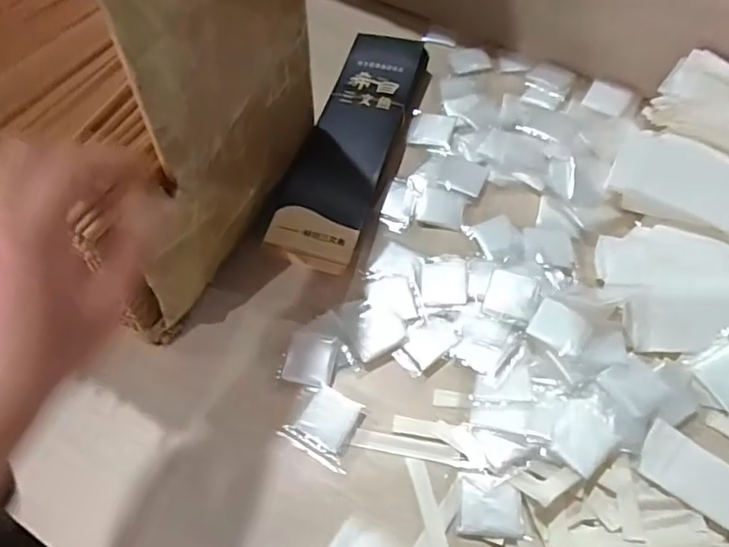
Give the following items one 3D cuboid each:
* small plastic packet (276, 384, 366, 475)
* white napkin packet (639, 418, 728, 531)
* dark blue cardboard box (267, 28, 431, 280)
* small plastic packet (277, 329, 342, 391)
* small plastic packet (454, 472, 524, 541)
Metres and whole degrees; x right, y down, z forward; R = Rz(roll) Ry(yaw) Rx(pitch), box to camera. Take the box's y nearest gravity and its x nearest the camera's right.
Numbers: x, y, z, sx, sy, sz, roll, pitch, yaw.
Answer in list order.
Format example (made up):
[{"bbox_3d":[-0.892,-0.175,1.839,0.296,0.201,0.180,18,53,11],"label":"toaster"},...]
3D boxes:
[{"bbox_3d":[-0.029,0.112,0.407,0.052,0.004,0.049,25,65,17],"label":"small plastic packet"},{"bbox_3d":[0.238,0.143,0.370,0.097,0.006,0.045,32,68,20],"label":"white napkin packet"},{"bbox_3d":[-0.008,-0.132,0.529,0.085,0.036,0.291,13,63,11],"label":"dark blue cardboard box"},{"bbox_3d":[-0.042,0.067,0.426,0.045,0.004,0.045,10,62,10],"label":"small plastic packet"},{"bbox_3d":[0.087,0.160,0.374,0.042,0.006,0.039,7,62,8],"label":"small plastic packet"}]

